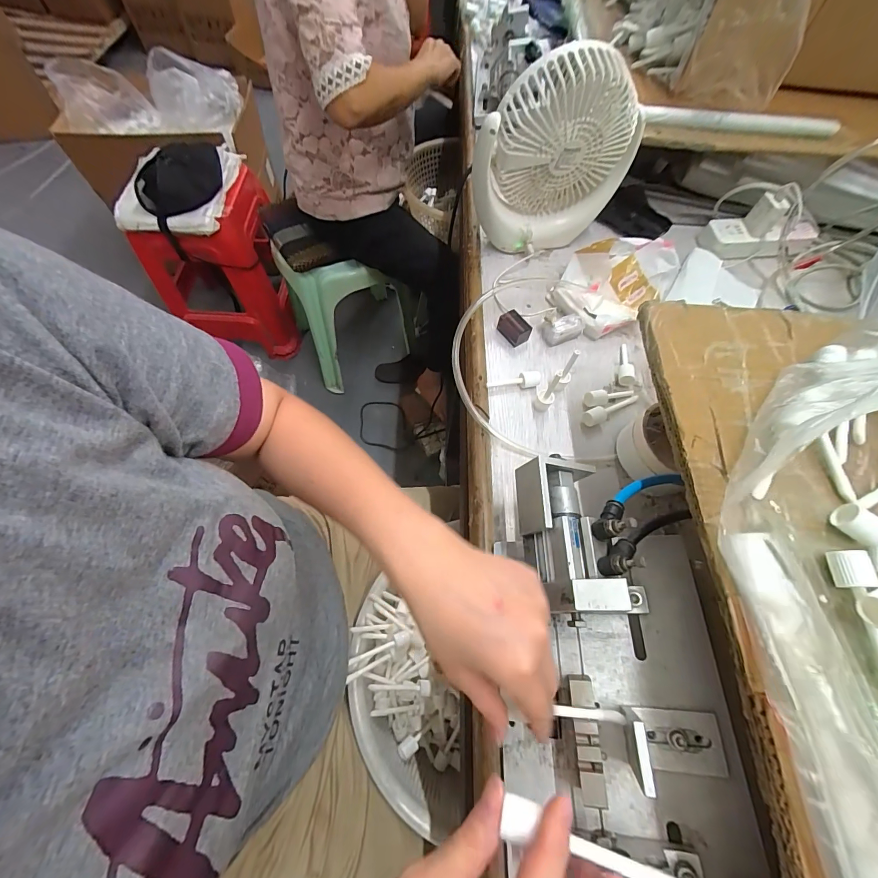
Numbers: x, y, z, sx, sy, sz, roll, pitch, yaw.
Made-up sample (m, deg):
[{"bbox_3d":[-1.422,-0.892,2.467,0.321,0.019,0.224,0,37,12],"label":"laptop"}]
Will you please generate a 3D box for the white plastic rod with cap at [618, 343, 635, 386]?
[{"bbox_3d":[0.235,-0.094,0.474,0.022,0.015,0.061,17,65,6],"label":"white plastic rod with cap"}]

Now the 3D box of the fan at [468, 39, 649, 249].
[{"bbox_3d":[0.143,-0.342,0.484,0.187,0.216,0.061,-15,66,-9],"label":"fan"}]

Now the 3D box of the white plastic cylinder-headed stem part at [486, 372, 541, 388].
[{"bbox_3d":[0.088,-0.068,0.459,0.064,0.017,0.016,-5,65,-5],"label":"white plastic cylinder-headed stem part"}]

